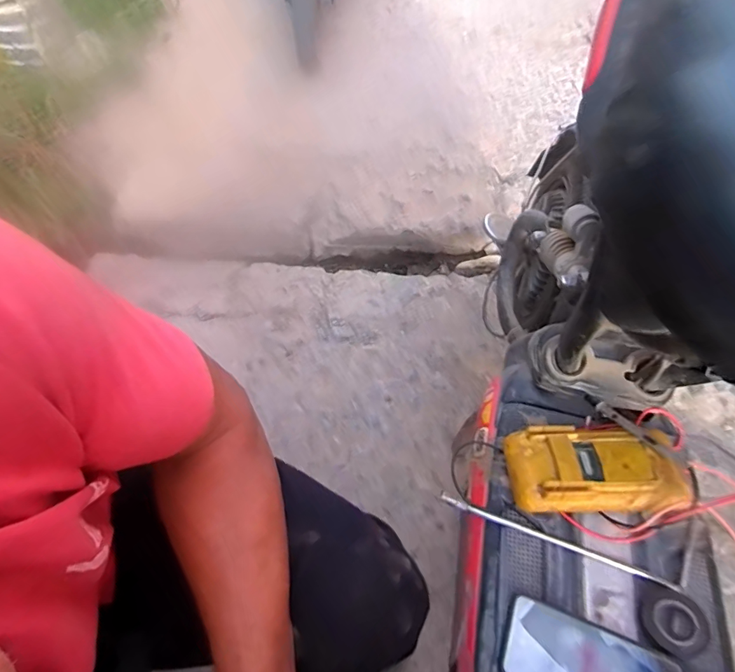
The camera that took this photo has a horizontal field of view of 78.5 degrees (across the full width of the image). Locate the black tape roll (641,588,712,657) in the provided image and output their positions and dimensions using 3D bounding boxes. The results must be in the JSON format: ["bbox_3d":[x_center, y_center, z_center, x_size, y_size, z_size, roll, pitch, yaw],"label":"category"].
[{"bbox_3d":[0.301,0.279,0.442,0.054,0.014,0.060,-22,23,16],"label":"black tape roll"}]

